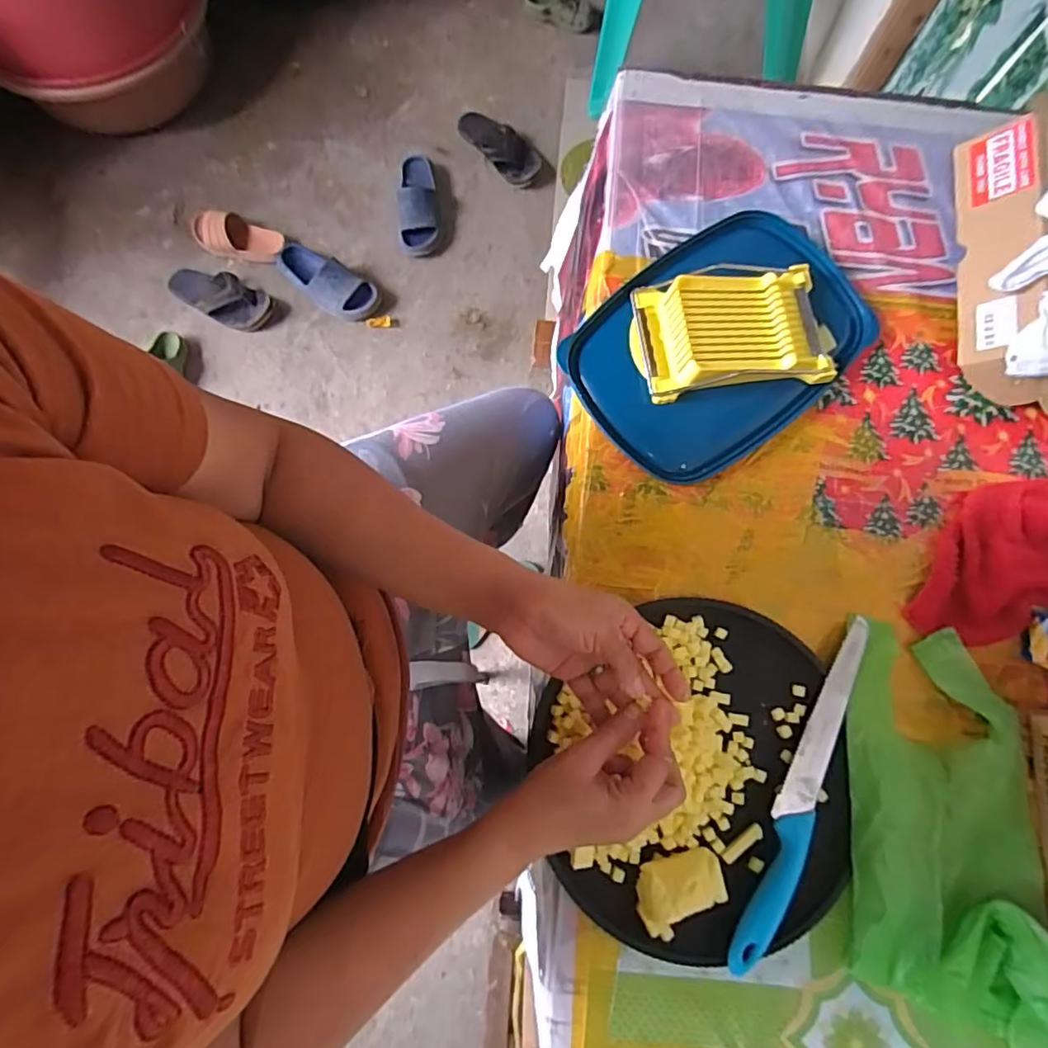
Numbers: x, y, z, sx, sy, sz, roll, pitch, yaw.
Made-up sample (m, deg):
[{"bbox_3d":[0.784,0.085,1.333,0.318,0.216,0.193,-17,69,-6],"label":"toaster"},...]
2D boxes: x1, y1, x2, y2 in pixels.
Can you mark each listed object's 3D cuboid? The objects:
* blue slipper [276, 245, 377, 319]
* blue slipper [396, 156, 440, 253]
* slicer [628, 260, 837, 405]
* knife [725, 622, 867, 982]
[{"bbox_3d":[-0.466,-0.573,1.380,0.251,0.070,0.110,35,79,6],"label":"blue slipper"},{"bbox_3d":[-0.257,-0.787,1.433,0.099,0.077,0.235,-4,78,-2],"label":"blue slipper"},{"bbox_3d":[0.215,-0.197,0.598,0.205,0.043,0.125,-7,78,-3],"label":"slicer"},{"bbox_3d":[0.245,0.227,0.510,0.033,0.025,0.307,24,78,4],"label":"knife"}]

